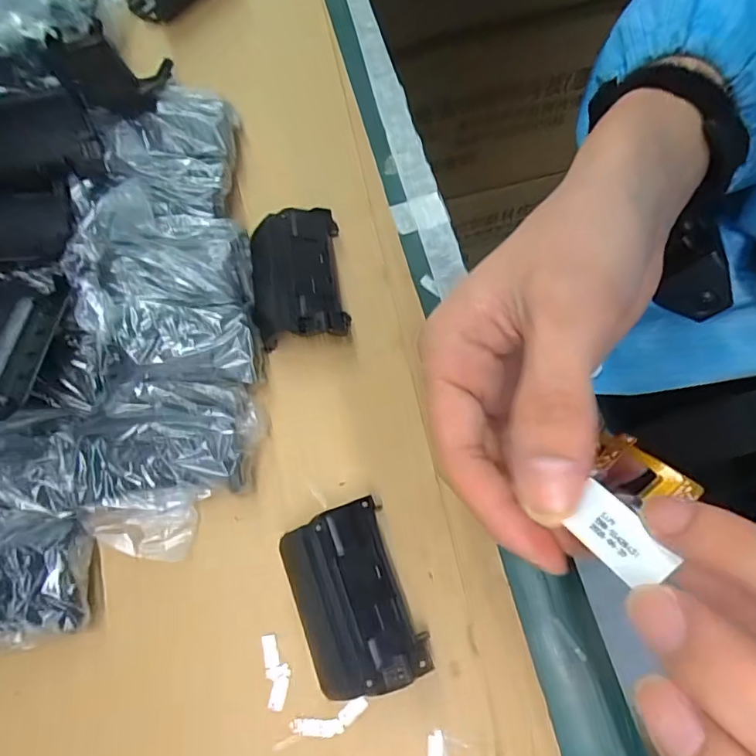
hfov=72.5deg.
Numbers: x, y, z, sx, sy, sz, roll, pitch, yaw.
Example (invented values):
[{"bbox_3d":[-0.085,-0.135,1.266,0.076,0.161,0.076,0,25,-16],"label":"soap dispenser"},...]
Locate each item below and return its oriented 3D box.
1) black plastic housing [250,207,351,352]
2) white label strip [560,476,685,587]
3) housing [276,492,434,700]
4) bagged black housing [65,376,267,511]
[{"bbox_3d":[-0.043,-0.052,0.267,0.047,0.021,0.069,-10,72,1],"label":"black plastic housing"},{"bbox_3d":[0.067,0.045,0.145,0.016,0.004,0.028,-44,49,0],"label":"white label strip"},{"bbox_3d":[-0.012,0.092,0.216,0.045,0.023,0.070,-21,72,-3],"label":"housing"},{"bbox_3d":[-0.096,0.029,0.237,0.081,0.025,0.058,-3,72,3],"label":"bagged black housing"}]

